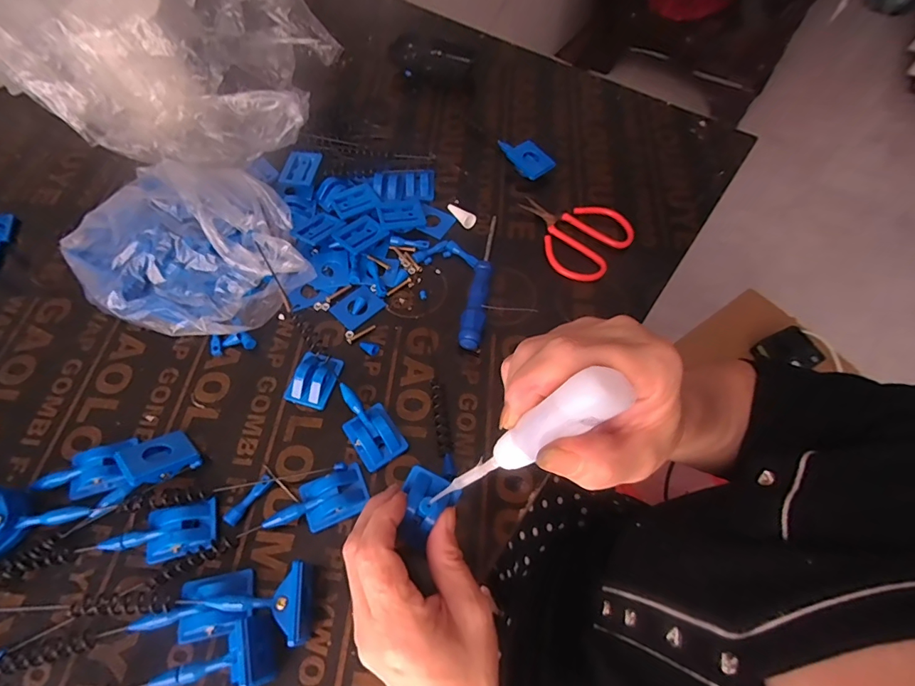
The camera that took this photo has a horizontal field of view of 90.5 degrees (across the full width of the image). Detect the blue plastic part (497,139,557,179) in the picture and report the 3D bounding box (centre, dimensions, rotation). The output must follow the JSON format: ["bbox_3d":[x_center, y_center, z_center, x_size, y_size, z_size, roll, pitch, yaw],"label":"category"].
[{"bbox_3d":[0.071,-0.202,0.488,0.032,0.020,0.067,-35,67,-18],"label":"blue plastic part"}]

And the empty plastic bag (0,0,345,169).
[{"bbox_3d":[-0.281,-0.311,0.460,0.276,0.144,0.254,0,61,-1],"label":"empty plastic bag"}]

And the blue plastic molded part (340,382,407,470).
[{"bbox_3d":[-0.069,0.061,0.346,0.034,0.015,0.067,-32,66,-17],"label":"blue plastic molded part"}]

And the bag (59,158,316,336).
[{"bbox_3d":[-0.241,-0.092,0.407,0.214,0.052,0.170,31,65,16],"label":"bag"}]

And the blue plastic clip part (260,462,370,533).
[{"bbox_3d":[-0.098,0.111,0.317,0.067,0.014,0.035,-24,64,-13],"label":"blue plastic clip part"}]

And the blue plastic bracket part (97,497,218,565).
[{"bbox_3d":[-0.199,0.128,0.304,0.067,0.013,0.033,-12,62,-7],"label":"blue plastic bracket part"}]

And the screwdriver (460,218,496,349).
[{"bbox_3d":[0.021,-0.060,0.411,0.019,0.021,0.151,8,61,4],"label":"screwdriver"}]

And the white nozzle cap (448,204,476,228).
[{"bbox_3d":[0.003,-0.130,0.455,0.013,0.012,0.037,-39,68,-19],"label":"white nozzle cap"}]

